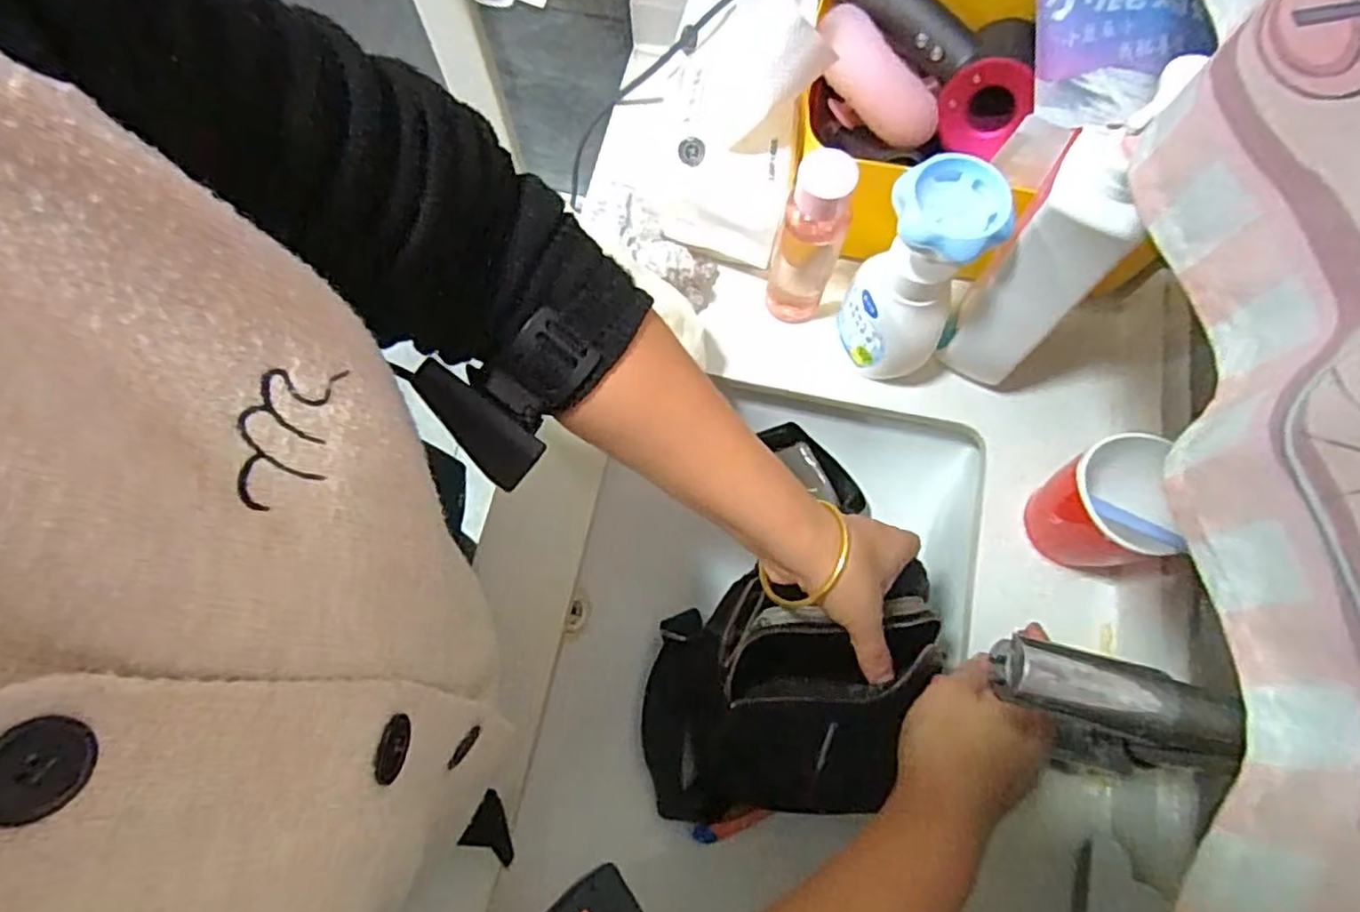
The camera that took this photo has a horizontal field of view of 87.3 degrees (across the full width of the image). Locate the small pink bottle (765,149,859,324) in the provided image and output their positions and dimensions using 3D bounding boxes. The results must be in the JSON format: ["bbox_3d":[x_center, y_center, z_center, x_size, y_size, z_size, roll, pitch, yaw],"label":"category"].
[{"bbox_3d":[0.094,-0.158,0.522,0.045,0.157,0.046,16,72,6],"label":"small pink bottle"}]

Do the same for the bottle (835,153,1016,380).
[{"bbox_3d":[0.160,-0.121,0.498,0.070,0.172,0.064,0,71,1],"label":"bottle"}]

